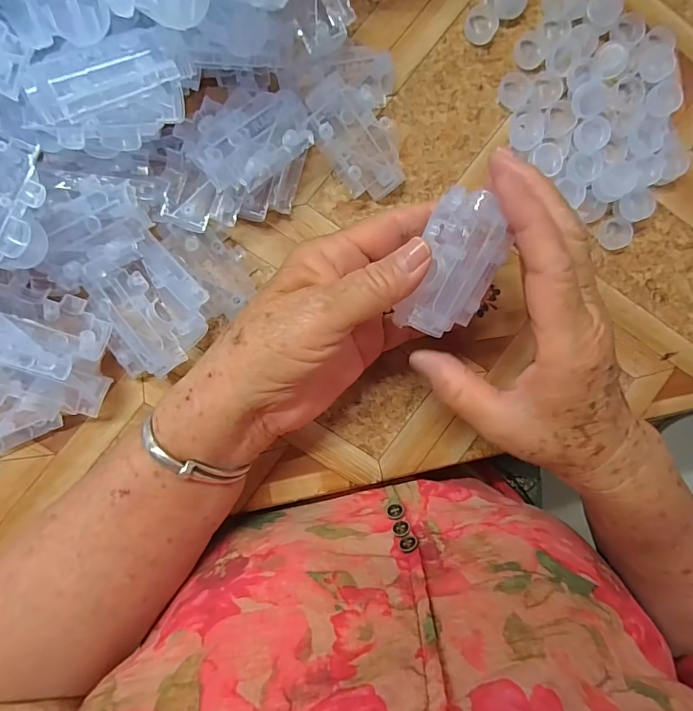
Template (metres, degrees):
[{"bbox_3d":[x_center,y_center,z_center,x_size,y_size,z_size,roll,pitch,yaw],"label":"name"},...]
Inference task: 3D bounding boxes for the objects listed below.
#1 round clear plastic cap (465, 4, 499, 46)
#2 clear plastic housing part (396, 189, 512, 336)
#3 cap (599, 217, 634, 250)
[{"bbox_3d":[0.086,-0.211,0.284,0.021,0.006,0.022,0,90,-8],"label":"round clear plastic cap"},{"bbox_3d":[0.053,-0.044,0.220,0.043,0.024,0.068,15,107,-23],"label":"clear plastic housing part"},{"bbox_3d":[0.179,-0.081,0.296,0.020,0.007,0.020,0,90,-8],"label":"cap"}]

